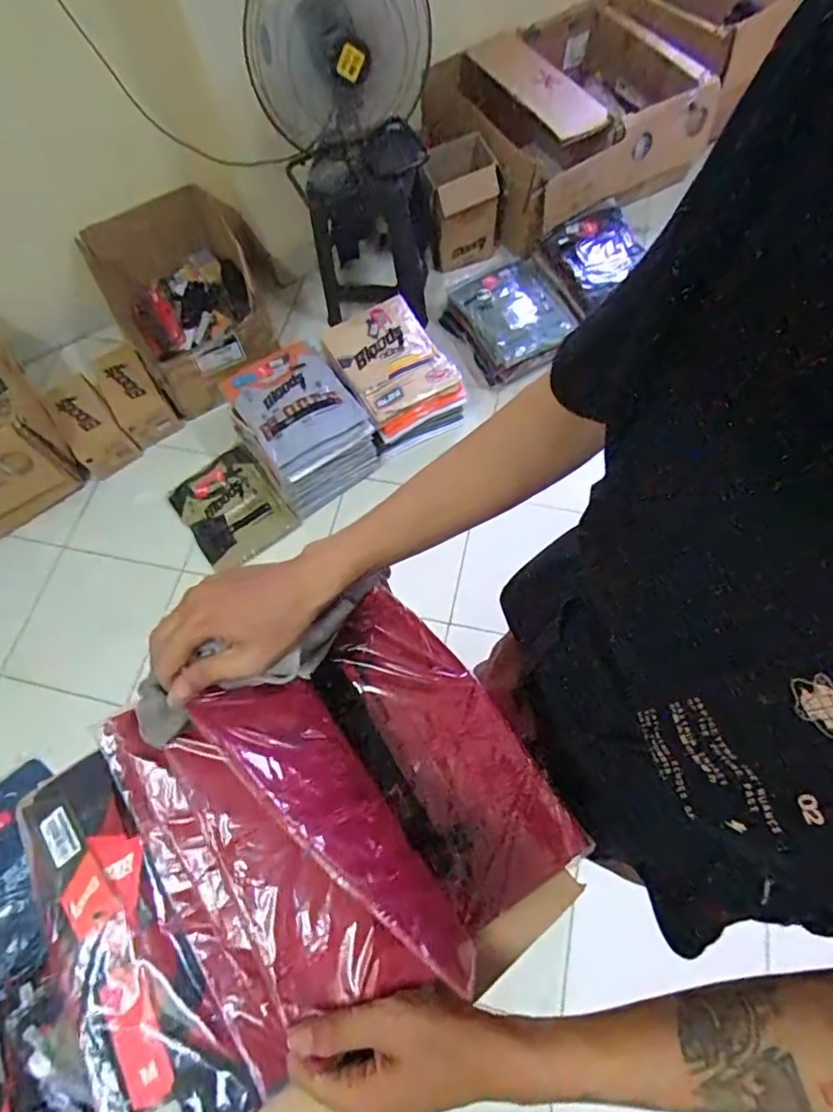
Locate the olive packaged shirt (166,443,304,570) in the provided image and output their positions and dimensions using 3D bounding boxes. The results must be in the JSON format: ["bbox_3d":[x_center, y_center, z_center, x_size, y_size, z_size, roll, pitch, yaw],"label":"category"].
[{"bbox_3d":[-0.569,-0.157,1.710,0.278,0.033,0.360,-35,70,-11],"label":"olive packaged shirt"}]

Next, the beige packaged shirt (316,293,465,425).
[{"bbox_3d":[-0.093,-0.593,1.639,0.286,0.066,0.354,-31,67,-8],"label":"beige packaged shirt"}]

